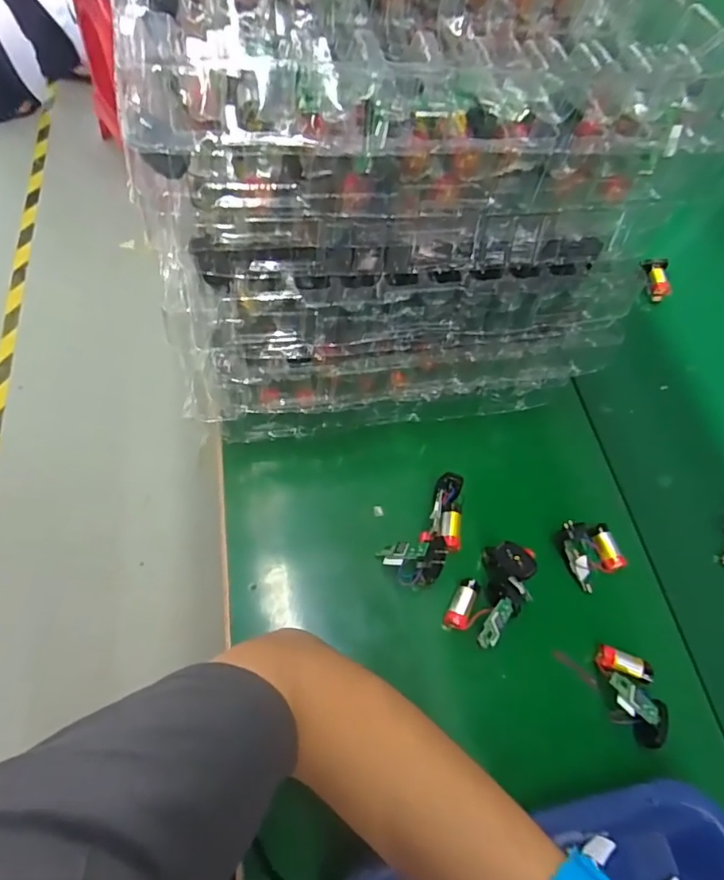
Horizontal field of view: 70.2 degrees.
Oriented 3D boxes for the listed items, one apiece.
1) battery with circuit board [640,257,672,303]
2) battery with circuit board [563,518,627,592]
[{"bbox_3d":[0.332,-0.184,0.581,0.025,0.020,0.060,8,63,2],"label":"battery with circuit board"},{"bbox_3d":[0.185,0.089,0.413,0.046,0.025,0.052,-12,65,-12],"label":"battery with circuit board"}]

